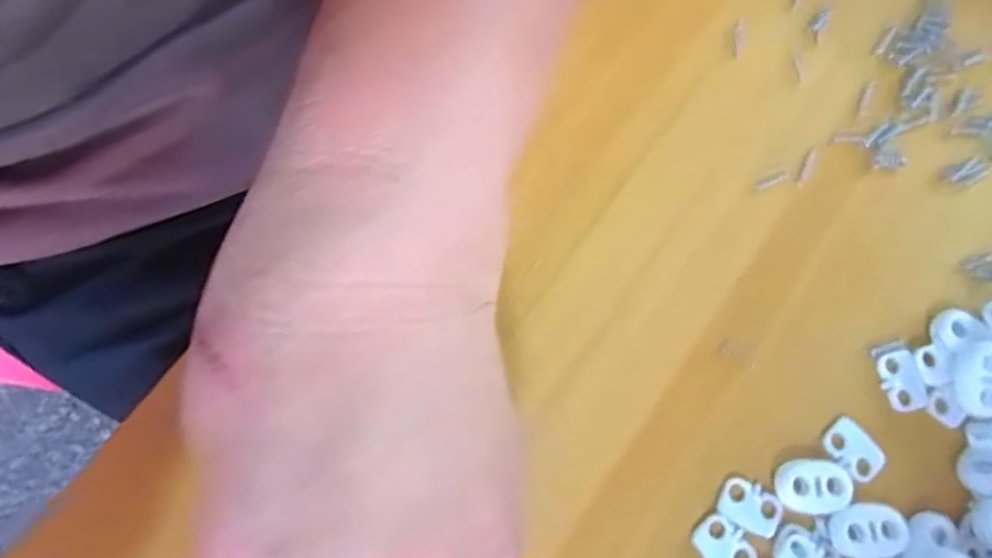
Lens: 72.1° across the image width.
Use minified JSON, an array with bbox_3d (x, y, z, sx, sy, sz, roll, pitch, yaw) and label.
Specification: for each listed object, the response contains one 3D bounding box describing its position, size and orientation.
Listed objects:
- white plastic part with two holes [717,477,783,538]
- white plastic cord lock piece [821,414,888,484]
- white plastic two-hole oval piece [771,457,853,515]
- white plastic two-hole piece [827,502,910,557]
[{"bbox_3d":[0.074,0.066,0.197,0.018,0.004,0.013,23,77,1],"label":"white plastic part with two holes"},{"bbox_3d":[0.107,0.051,0.203,0.013,0.004,0.018,-38,83,-11],"label":"white plastic cord lock piece"},{"bbox_3d":[0.093,0.060,0.199,0.022,0.004,0.015,4,77,-4],"label":"white plastic two-hole oval piece"},{"bbox_3d":[0.107,0.072,0.194,0.022,0.004,0.015,2,77,-4],"label":"white plastic two-hole piece"}]

